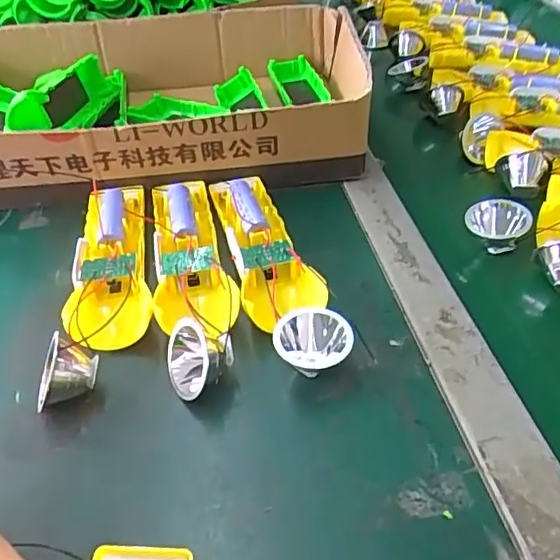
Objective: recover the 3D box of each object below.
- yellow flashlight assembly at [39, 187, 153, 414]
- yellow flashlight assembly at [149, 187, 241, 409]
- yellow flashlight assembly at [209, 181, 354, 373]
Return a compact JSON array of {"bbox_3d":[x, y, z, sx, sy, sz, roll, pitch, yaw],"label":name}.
[{"bbox_3d":[-0.111,-0.002,0.377,0.055,0.033,0.189,-5,43,-2],"label":"yellow flashlight assembly"},{"bbox_3d":[-0.060,-0.011,0.383,0.049,0.036,0.202,-10,43,-8],"label":"yellow flashlight assembly"},{"bbox_3d":[-0.008,-0.015,0.389,0.050,0.033,0.193,-11,43,-9],"label":"yellow flashlight assembly"}]

